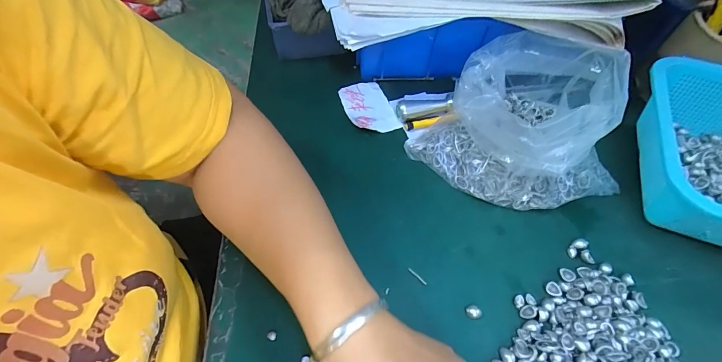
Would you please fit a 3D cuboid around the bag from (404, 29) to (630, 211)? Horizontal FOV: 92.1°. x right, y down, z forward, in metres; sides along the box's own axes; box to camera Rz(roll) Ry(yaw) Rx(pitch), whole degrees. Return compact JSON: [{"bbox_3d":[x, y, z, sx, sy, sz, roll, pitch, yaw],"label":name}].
[{"bbox_3d":[0.161,-0.052,0.322,0.177,0.099,0.144,38,62,20],"label":"bag"}]

